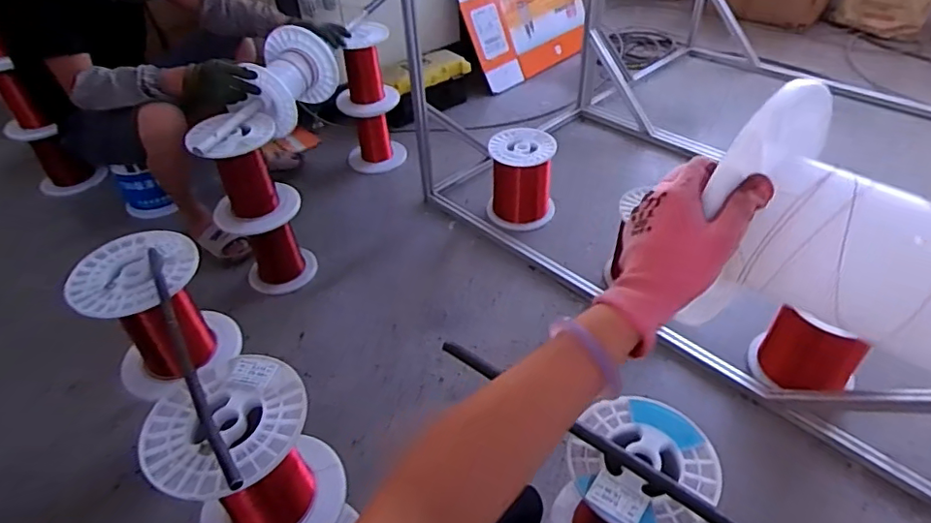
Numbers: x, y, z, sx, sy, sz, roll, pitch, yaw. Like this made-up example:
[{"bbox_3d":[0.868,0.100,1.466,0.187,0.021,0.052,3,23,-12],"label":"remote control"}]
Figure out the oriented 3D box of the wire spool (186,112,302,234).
[{"bbox_3d":[-0.586,-0.245,1.442,0.210,0.274,0.235,-20,45,-18],"label":"wire spool"}]

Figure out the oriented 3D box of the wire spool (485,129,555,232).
[{"bbox_3d":[0.173,-0.253,1.674,0.197,0.249,0.178,4,42,7],"label":"wire spool"}]

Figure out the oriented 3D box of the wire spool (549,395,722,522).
[{"bbox_3d":[0.213,0.321,0.716,0.170,0.241,0.167,-2,42,1],"label":"wire spool"}]

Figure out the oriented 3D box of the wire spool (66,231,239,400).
[{"bbox_3d":[-0.576,0.106,1.032,0.200,0.275,0.214,-2,42,1],"label":"wire spool"}]

